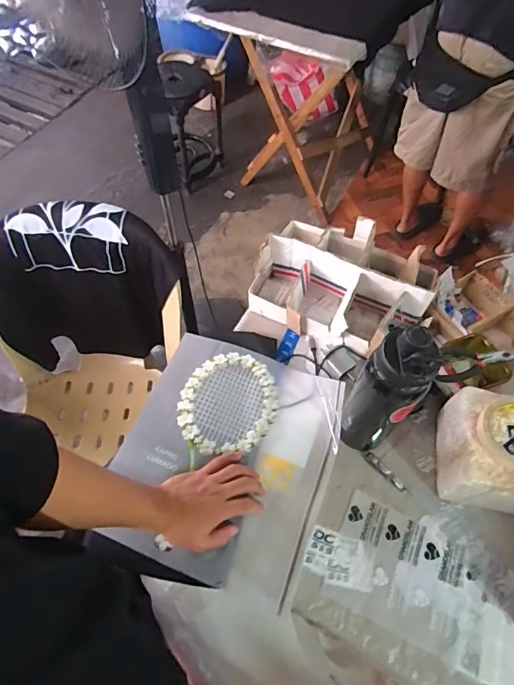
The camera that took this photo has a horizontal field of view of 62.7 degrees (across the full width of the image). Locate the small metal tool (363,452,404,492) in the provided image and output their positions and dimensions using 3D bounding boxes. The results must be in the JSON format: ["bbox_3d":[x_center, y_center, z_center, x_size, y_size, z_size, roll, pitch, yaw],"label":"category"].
[{"bbox_3d":[0.195,0.196,0.645,0.013,0.005,0.076,-39,67,-21],"label":"small metal tool"}]

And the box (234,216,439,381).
[{"bbox_3d":[0.147,-0.095,0.762,0.306,0.118,0.247,22,61,11],"label":"box"}]

